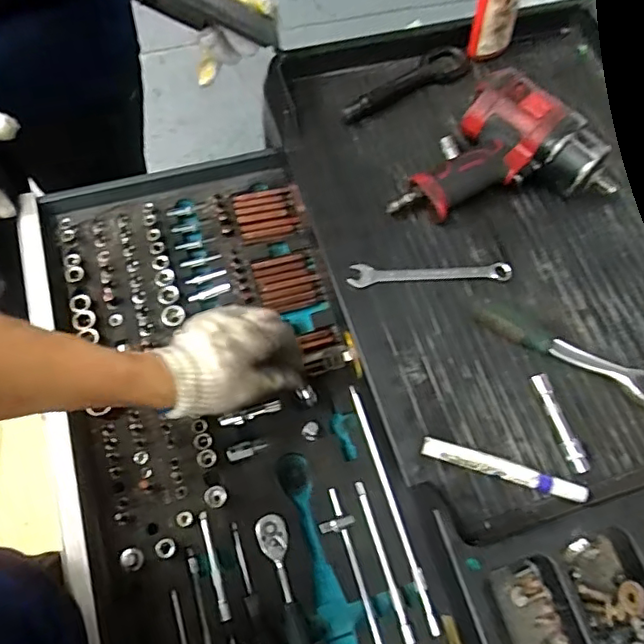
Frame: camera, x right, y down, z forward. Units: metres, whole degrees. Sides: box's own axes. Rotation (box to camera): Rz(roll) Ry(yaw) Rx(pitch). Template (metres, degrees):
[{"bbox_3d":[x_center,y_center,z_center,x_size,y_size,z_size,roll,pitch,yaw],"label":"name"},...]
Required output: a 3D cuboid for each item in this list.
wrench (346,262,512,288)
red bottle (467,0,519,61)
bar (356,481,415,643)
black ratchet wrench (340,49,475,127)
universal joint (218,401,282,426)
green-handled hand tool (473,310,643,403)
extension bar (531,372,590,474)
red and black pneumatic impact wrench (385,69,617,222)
[{"bbox_3d":[0.110,-0.051,0.587,0.163,0.008,0.023,-2,67,-2],"label":"wrench"},{"bbox_3d":[0.204,-0.369,0.643,0.051,0.145,0.048,22,68,8],"label":"red bottle"},{"bbox_3d":[0.060,0.232,0.563,0.009,0.008,0.152,-15,68,-8],"label":"bar"},{"bbox_3d":[0.095,-0.284,0.682,0.175,0.019,0.048,-25,70,-12],"label":"black ratchet wrench"},{"bbox_3d":[-0.077,0.100,0.619,0.068,0.009,0.011,-15,68,-8],"label":"universal joint"},{"bbox_3d":[0.235,0.030,0.546,0.185,0.024,0.024,27,69,10],"label":"green-handled hand tool"},{"bbox_3d":[0.215,0.091,0.521,0.015,0.012,0.092,-14,68,-7],"label":"extension bar"},{"bbox_3d":[0.179,-0.186,0.612,0.224,0.074,0.139,-7,67,-4],"label":"red and black pneumatic impact wrench"}]

